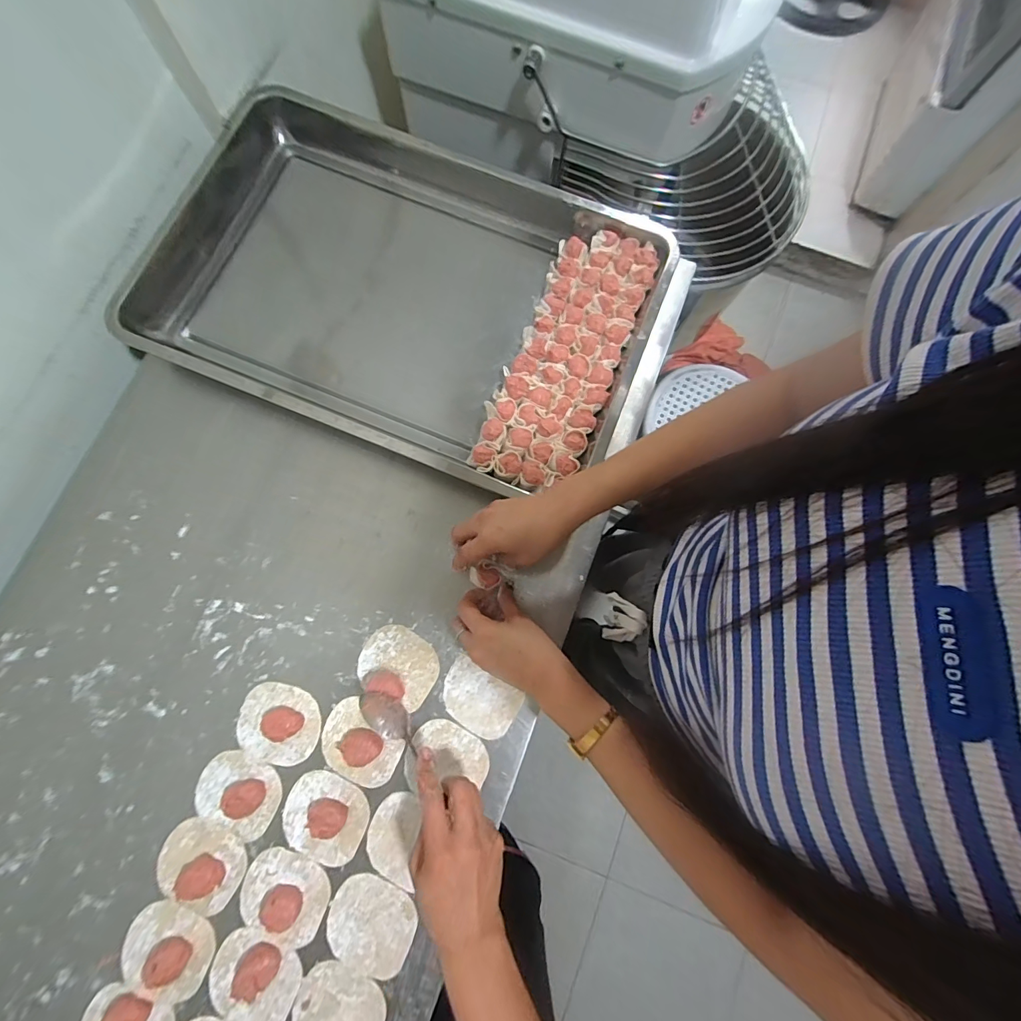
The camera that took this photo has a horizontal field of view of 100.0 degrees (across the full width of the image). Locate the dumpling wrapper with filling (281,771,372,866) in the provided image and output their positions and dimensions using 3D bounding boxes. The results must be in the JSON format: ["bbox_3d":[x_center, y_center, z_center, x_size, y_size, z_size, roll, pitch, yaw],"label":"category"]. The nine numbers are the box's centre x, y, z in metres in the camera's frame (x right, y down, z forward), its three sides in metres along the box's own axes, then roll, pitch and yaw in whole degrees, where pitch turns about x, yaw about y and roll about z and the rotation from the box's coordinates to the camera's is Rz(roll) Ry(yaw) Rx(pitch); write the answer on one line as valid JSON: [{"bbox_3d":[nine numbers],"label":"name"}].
[{"bbox_3d":[-0.195,0.318,0.436,0.086,0.028,0.078,23,79,4],"label":"dumpling wrapper with filling"}]

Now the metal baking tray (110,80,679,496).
[{"bbox_3d":[-0.142,-0.275,0.540,0.616,0.062,0.391,21,78,4],"label":"metal baking tray"}]

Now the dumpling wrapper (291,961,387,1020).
[{"bbox_3d":[-0.166,0.487,0.412,0.085,0.004,0.078,24,79,4],"label":"dumpling wrapper"}]

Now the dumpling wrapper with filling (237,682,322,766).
[{"bbox_3d":[-0.249,0.227,0.452,0.086,0.022,0.075,12,78,2],"label":"dumpling wrapper with filling"}]

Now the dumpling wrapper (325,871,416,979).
[{"bbox_3d":[-0.139,0.413,0.429,0.085,0.006,0.076,20,78,3],"label":"dumpling wrapper"}]

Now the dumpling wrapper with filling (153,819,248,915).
[{"bbox_3d":[-0.315,0.359,0.431,0.085,0.021,0.071,22,78,4],"label":"dumpling wrapper with filling"}]

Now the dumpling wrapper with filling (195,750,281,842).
[{"bbox_3d":[-0.287,0.297,0.445,0.084,0.018,0.072,26,79,5],"label":"dumpling wrapper with filling"}]

